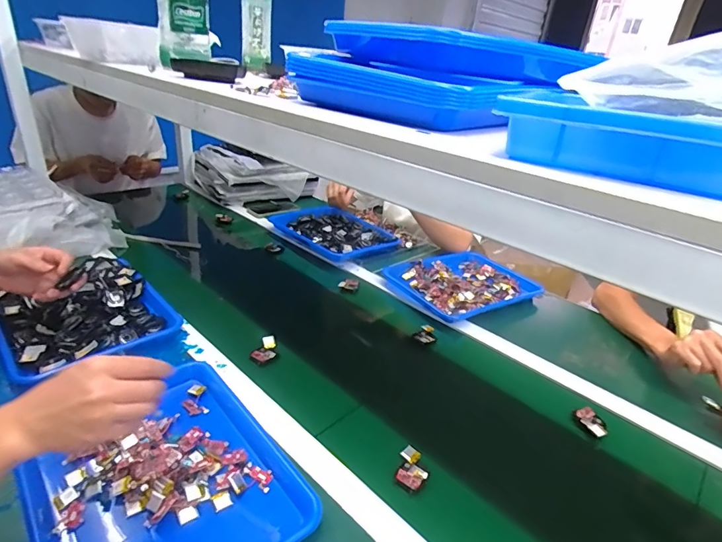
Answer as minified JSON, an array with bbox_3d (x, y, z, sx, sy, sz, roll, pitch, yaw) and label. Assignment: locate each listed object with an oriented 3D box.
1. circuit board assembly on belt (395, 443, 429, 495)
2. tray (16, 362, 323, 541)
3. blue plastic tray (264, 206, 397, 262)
[{"bbox_3d":[0.067,0.258,0.560,0.041,0.015,0.050,19,30,24],"label":"circuit board assembly on belt"},{"bbox_3d":[-0.232,0.252,0.513,0.261,0.044,0.325,-19,36,-39],"label":"tray"},{"bbox_3d":[-0.086,-0.124,1.229,0.226,0.035,0.352,-19,37,-39],"label":"blue plastic tray"}]

